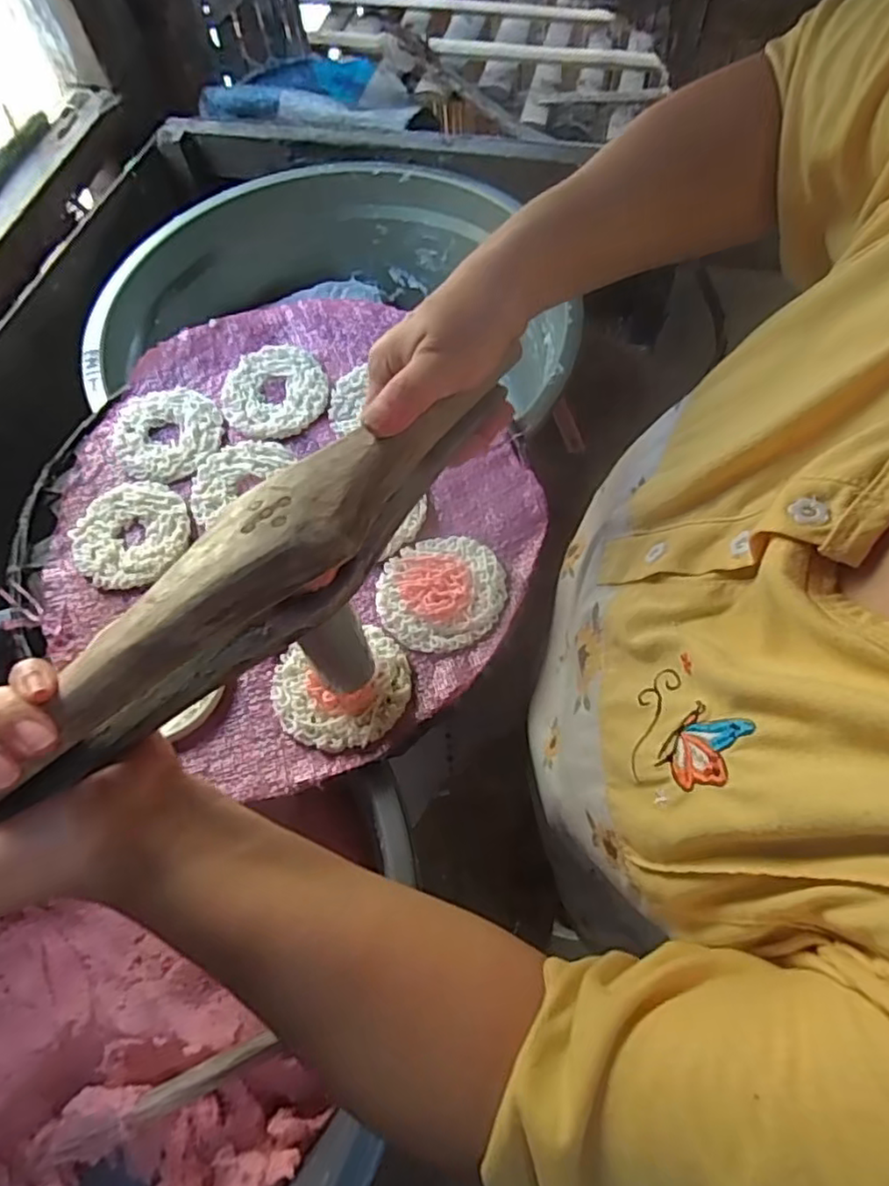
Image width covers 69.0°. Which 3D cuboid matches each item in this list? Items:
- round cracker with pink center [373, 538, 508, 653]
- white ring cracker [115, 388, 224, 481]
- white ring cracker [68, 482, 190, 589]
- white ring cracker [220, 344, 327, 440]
[{"bbox_3d":[-0.002,-0.002,0.409,0.077,0.010,0.078,-1,64,3],"label":"round cracker with pink center"},{"bbox_3d":[-0.203,-0.118,0.477,0.075,0.014,0.077,-1,64,3],"label":"white ring cracker"},{"bbox_3d":[-0.215,-0.041,0.444,0.075,0.010,0.079,-22,65,-7],"label":"white ring cracker"},{"bbox_3d":[-0.129,-0.154,0.487,0.078,0.015,0.080,-38,68,-14],"label":"white ring cracker"}]

